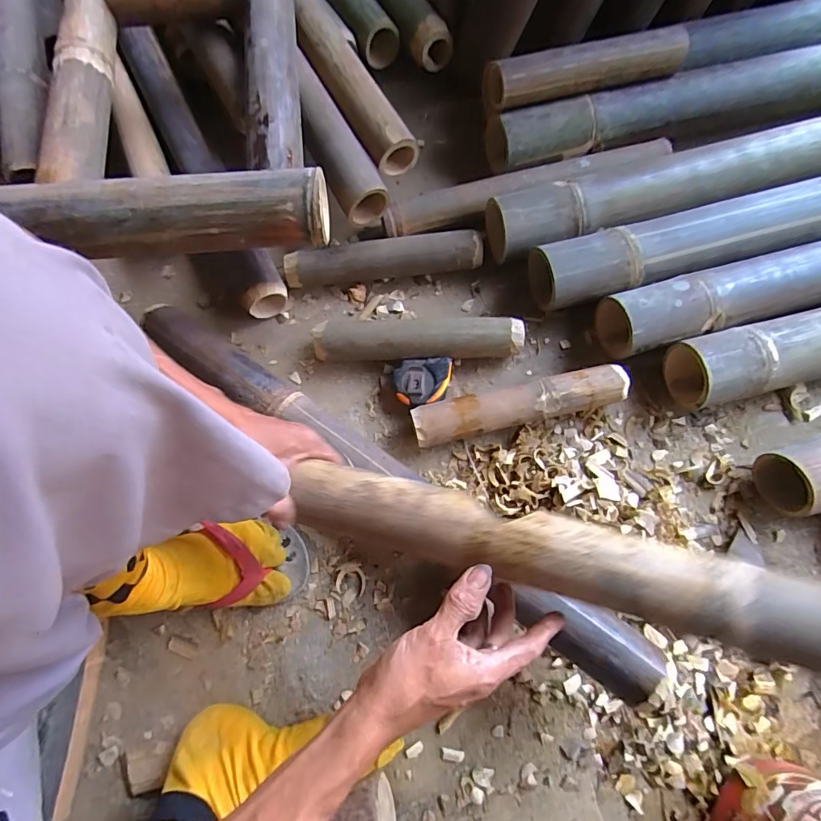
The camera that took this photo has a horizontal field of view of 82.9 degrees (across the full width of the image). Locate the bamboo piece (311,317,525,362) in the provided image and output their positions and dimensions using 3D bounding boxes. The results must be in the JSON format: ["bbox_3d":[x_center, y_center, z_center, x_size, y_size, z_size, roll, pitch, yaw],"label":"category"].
[{"bbox_3d":[0.009,-0.088,0.583,0.254,0.055,0.051,-1,75,0],"label":"bamboo piece"}]

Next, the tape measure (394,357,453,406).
[{"bbox_3d":[0.016,-0.033,0.576,0.070,0.041,0.056,-5,75,-1],"label":"tape measure"}]

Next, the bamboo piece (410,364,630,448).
[{"bbox_3d":[0.127,-0.005,0.554,0.248,0.054,0.048,-12,75,-3],"label":"bamboo piece"}]

